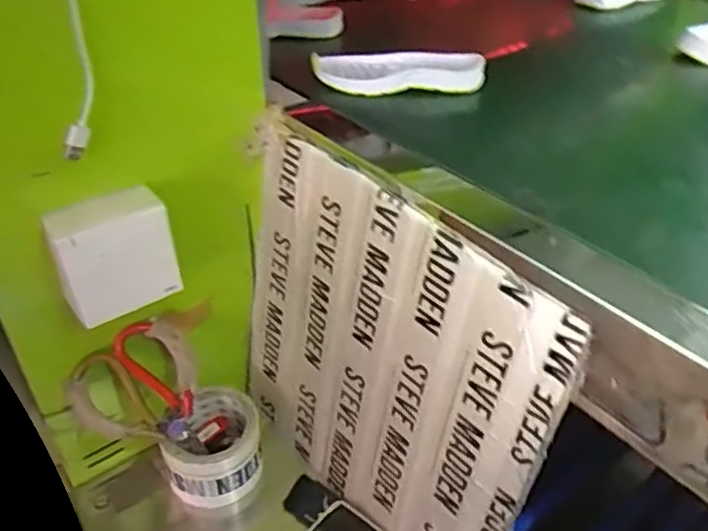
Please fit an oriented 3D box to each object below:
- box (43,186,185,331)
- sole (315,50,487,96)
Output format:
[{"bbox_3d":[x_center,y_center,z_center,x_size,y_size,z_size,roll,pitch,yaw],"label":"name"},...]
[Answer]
[{"bbox_3d":[-0.194,-0.008,0.522,0.085,0.082,0.046,-20,44,-27],"label":"box"},{"bbox_3d":[0.044,-0.201,0.655,0.168,0.028,0.065,-1,37,-3],"label":"sole"}]

